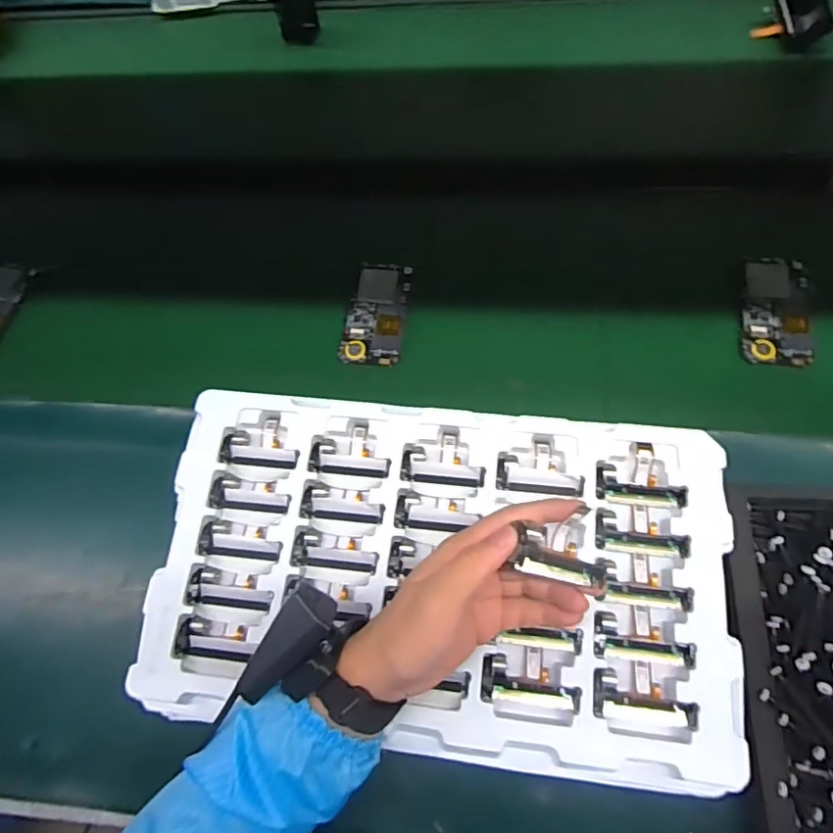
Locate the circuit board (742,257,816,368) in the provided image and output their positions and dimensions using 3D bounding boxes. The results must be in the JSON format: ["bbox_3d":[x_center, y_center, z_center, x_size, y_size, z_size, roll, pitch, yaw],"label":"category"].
[{"bbox_3d":[0.365,-0.107,0.559,0.062,0.004,0.123,6,71,14],"label":"circuit board"}]

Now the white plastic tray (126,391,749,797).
[{"bbox_3d":[0.016,0.114,0.422,0.427,0.021,0.249,3,72,5],"label":"white plastic tray"}]

